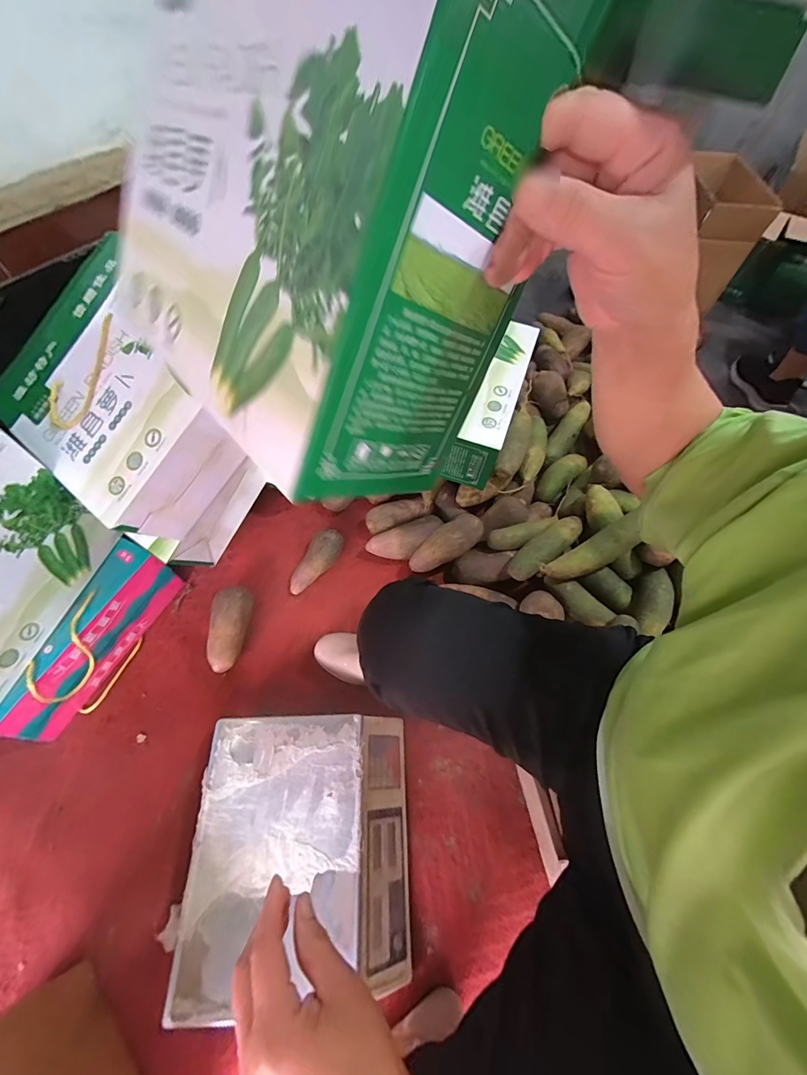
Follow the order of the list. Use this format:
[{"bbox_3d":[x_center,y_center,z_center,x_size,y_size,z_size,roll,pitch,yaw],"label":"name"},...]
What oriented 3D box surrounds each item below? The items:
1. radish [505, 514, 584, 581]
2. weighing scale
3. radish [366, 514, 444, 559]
[{"bbox_3d":[0.283,0.018,0.789,0.169,0.051,0.058,-35,68,-20],"label":"radish"},{"bbox_3d":[-0.142,0.451,0.596,0.299,0.104,0.327,0,61,-3],"label":"weighing scale"},{"bbox_3d":[0.010,0.005,0.865,0.173,0.051,0.069,-23,64,-14],"label":"radish"}]

